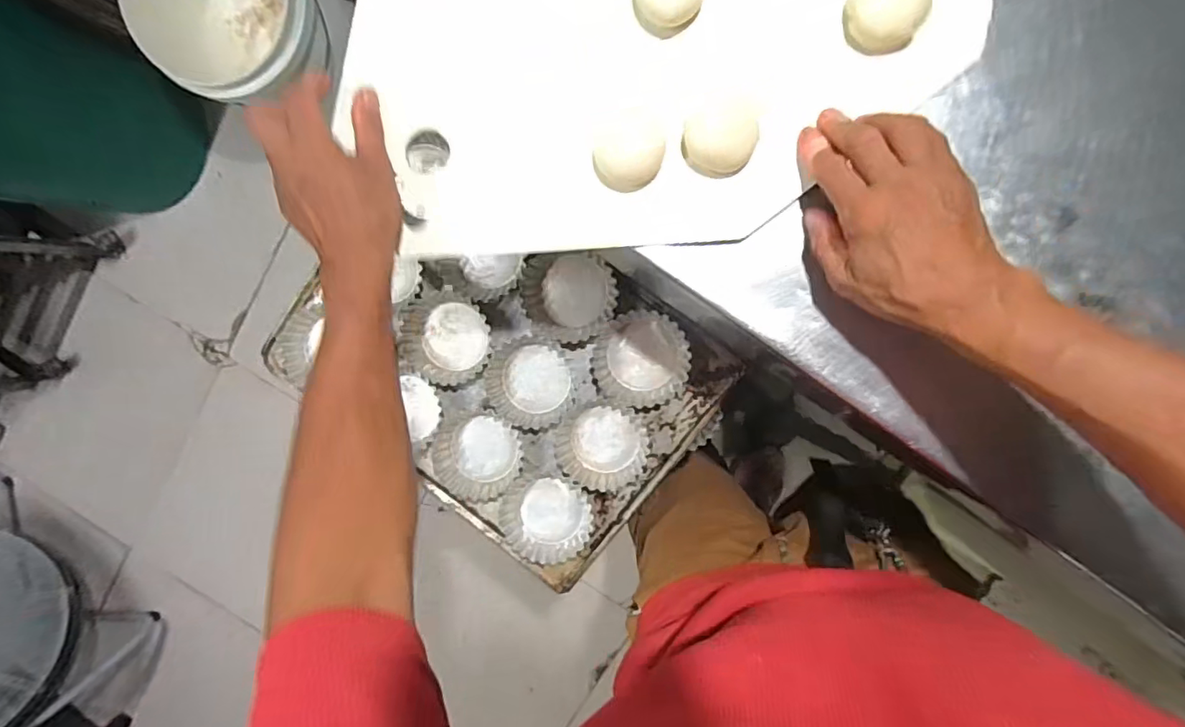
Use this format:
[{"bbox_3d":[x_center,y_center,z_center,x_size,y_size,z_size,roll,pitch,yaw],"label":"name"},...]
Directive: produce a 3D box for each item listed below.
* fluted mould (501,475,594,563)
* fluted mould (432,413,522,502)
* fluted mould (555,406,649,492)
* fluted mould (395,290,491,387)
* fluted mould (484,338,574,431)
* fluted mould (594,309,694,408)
[{"bbox_3d":[-0.052,0.174,0.606,0.101,0.027,0.082,-2,96,7],"label":"fluted mould"},{"bbox_3d":[-0.127,0.104,0.615,0.097,0.027,0.093,1,97,6],"label":"fluted mould"},{"bbox_3d":[0.012,0.091,0.595,0.088,0.028,0.090,1,97,6],"label":"fluted mould"},{"bbox_3d":[-0.160,-0.030,0.612,0.105,0.040,0.101,1,97,6],"label":"fluted mould"},{"bbox_3d":[-0.068,0.024,0.596,0.091,0.022,0.094,1,97,6],"label":"fluted mould"},{"bbox_3d":[0.051,-0.005,0.578,0.096,0.029,0.096,1,97,6],"label":"fluted mould"}]

